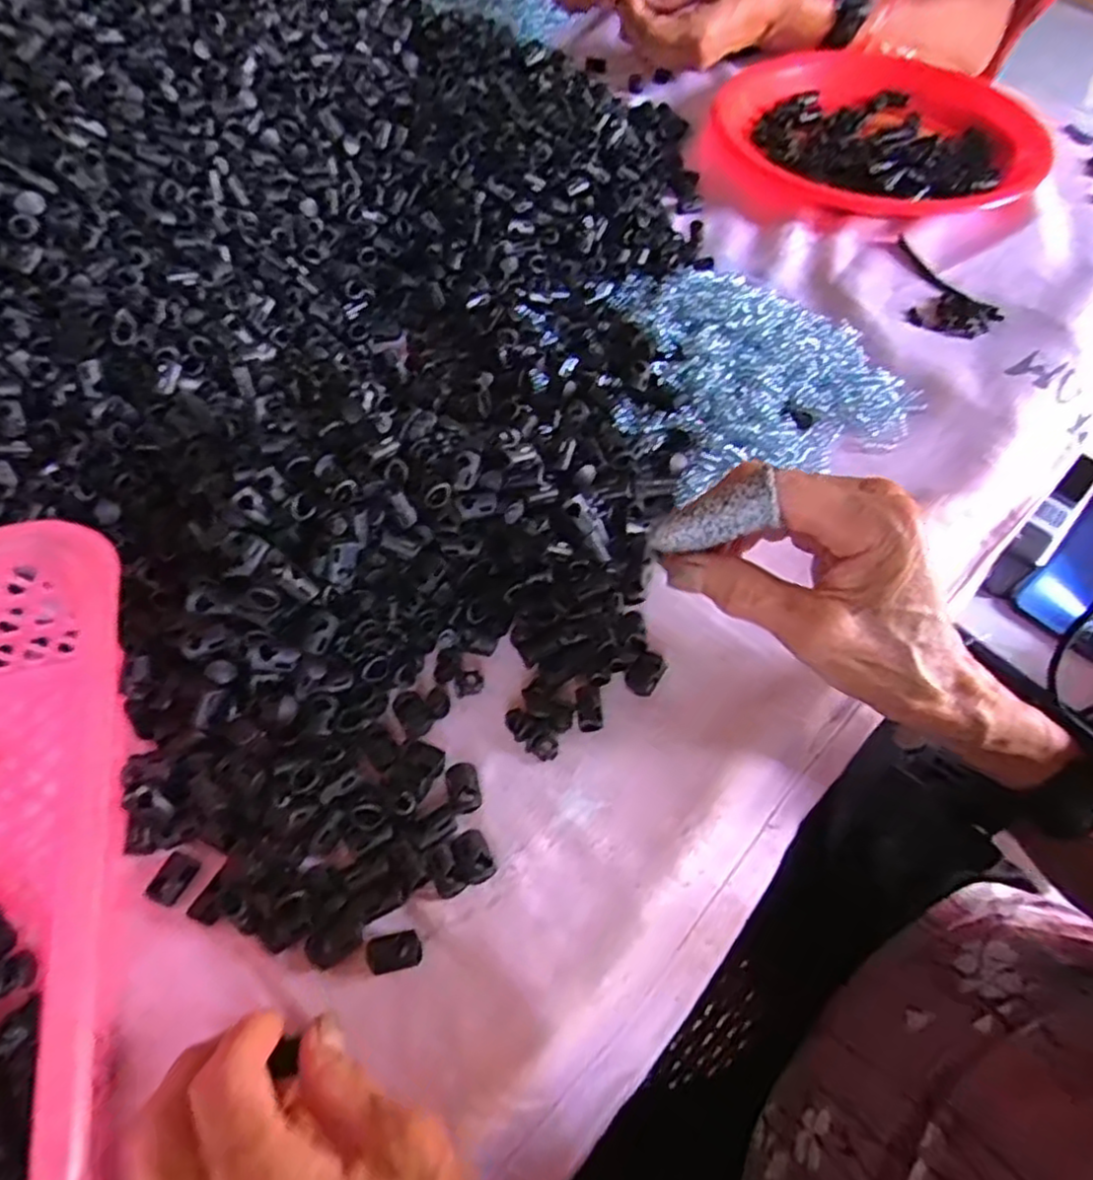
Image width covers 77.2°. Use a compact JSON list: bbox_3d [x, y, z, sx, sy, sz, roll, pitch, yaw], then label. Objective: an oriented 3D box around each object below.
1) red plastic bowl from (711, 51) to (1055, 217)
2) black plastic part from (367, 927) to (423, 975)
[{"bbox_3d":[0.266,-0.379,0.568,0.243,0.031,0.244,0,58,0],"label":"red plastic bowl"},{"bbox_3d":[-0.058,0.138,0.262,0.019,0.007,0.014,-12,59,-8],"label":"black plastic part"}]

